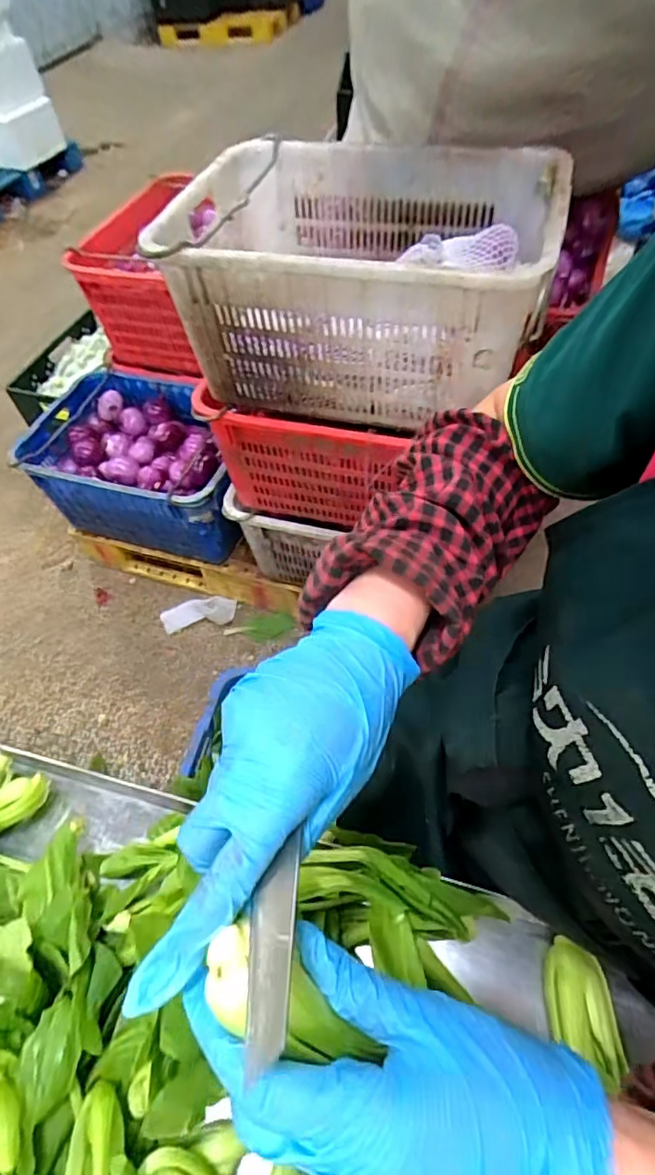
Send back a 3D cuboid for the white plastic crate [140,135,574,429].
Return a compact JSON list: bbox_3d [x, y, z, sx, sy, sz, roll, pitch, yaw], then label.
[{"bbox_3d":[0.063,-0.532,0.979,0.589,0.303,0.504,14,57,14],"label":"white plastic crate"}]

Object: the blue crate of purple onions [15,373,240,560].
[{"bbox_3d":[-0.478,-0.331,1.580,0.636,0.281,0.405,14,57,14],"label":"blue crate of purple onions"}]

